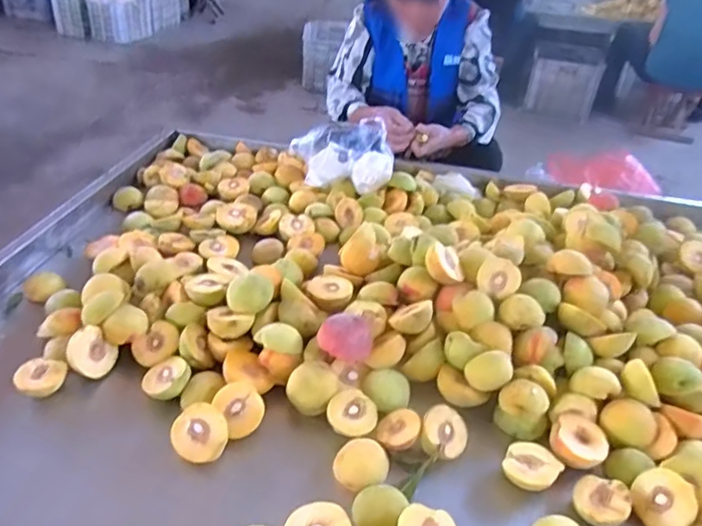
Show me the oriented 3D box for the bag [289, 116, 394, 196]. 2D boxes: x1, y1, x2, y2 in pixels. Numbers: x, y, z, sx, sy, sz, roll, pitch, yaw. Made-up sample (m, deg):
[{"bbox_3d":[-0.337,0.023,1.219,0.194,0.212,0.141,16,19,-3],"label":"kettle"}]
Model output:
[{"bbox_3d":[-0.012,-0.217,1.151,0.193,0.103,0.135,-2,35,-10],"label":"bag"}]

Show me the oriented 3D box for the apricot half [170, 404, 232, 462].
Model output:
[{"bbox_3d":[-0.174,0.200,0.671,0.062,0.027,0.061,0,72,1],"label":"apricot half"}]

